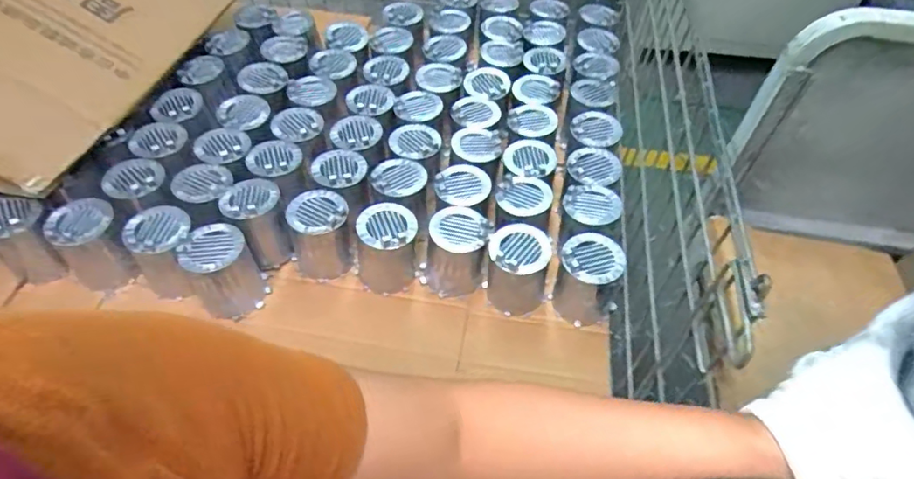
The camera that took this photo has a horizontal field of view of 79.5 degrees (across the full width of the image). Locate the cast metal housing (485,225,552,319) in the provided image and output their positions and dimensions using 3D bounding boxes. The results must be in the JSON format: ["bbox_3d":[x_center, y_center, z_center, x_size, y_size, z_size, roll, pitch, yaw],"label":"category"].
[{"bbox_3d":[0.093,0.048,0.825,0.088,0.116,0.083,1,51,-2],"label":"cast metal housing"}]

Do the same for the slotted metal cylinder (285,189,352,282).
[{"bbox_3d":[-0.208,-0.005,0.852,0.087,0.117,0.090,-13,53,-12],"label":"slotted metal cylinder"}]

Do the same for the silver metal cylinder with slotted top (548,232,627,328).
[{"bbox_3d":[0.195,0.060,0.818,0.095,0.119,0.092,14,52,9],"label":"silver metal cylinder with slotted top"}]

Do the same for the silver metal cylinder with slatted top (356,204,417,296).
[{"bbox_3d":[-0.109,0.013,0.844,0.094,0.118,0.088,-8,52,-9],"label":"silver metal cylinder with slatted top"}]

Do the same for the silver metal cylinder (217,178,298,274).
[{"bbox_3d":[-0.309,-0.023,0.860,0.088,0.112,0.098,-20,54,-18],"label":"silver metal cylinder"}]

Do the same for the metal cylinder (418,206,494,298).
[{"bbox_3d":[-0.004,0.019,0.846,0.099,0.112,0.089,0,51,-3],"label":"metal cylinder"}]

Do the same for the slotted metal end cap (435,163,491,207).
[{"bbox_3d":[0.008,-0.091,0.867,0.088,0.013,0.084,1,51,-2],"label":"slotted metal end cap"}]

